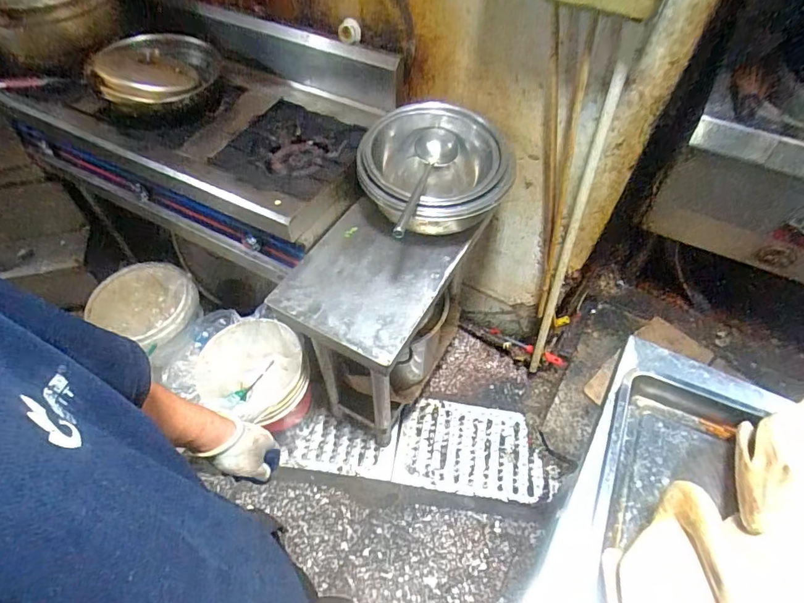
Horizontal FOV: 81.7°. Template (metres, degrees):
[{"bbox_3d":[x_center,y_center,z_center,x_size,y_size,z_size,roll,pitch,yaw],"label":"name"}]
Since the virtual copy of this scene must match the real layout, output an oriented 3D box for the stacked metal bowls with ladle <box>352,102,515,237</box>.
[{"bbox_3d":[0.067,-0.295,1.097,0.327,0.167,0.330,0,53,0],"label":"stacked metal bowls with ladle"}]

